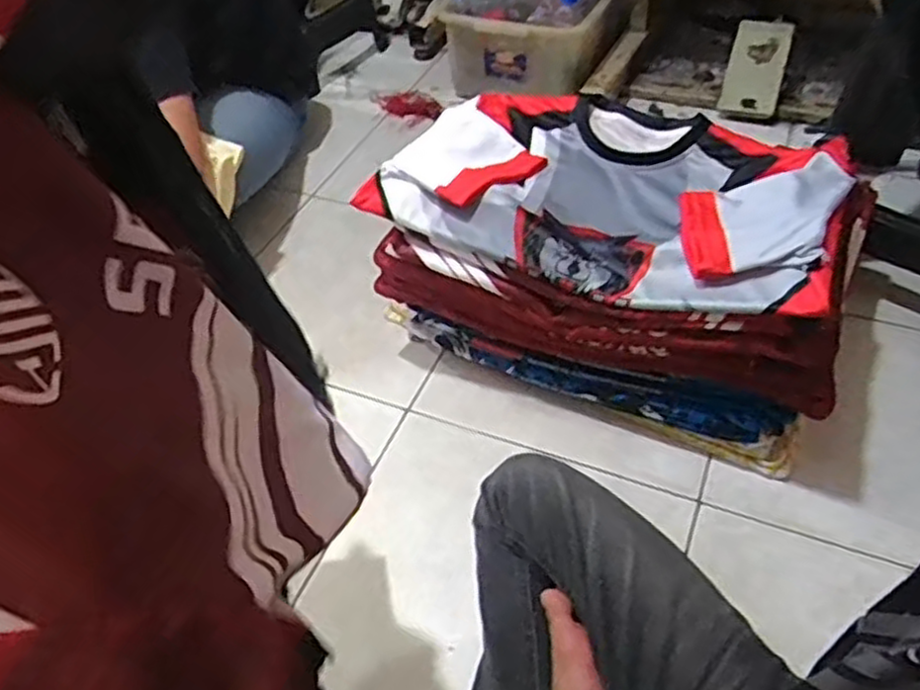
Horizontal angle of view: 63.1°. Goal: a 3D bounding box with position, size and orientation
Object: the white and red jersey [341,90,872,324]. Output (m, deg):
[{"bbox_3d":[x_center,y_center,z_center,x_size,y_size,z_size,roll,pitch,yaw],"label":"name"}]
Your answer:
[{"bbox_3d":[0.185,-0.199,0.929,0.537,0.112,0.307,21,52,23],"label":"white and red jersey"}]

